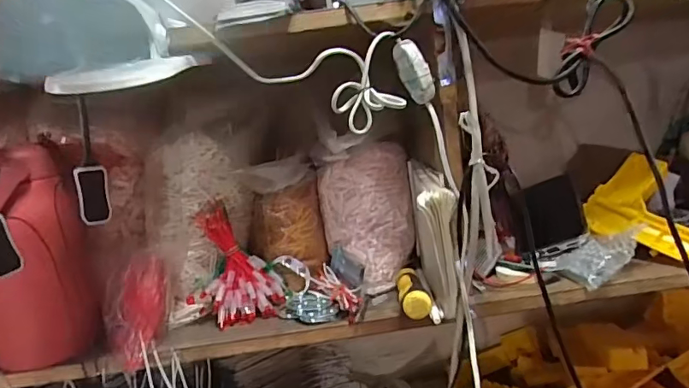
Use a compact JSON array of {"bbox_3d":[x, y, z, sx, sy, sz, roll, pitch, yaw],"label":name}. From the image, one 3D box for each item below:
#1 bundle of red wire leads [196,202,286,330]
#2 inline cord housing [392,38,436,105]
[{"bbox_3d":[-0.112,0.074,0.513,0.081,0.117,0.046,-7,8,-7],"label":"bundle of red wire leads"},{"bbox_3d":[0.063,-0.110,0.424,0.023,0.058,0.015,-27,9,-2],"label":"inline cord housing"}]

